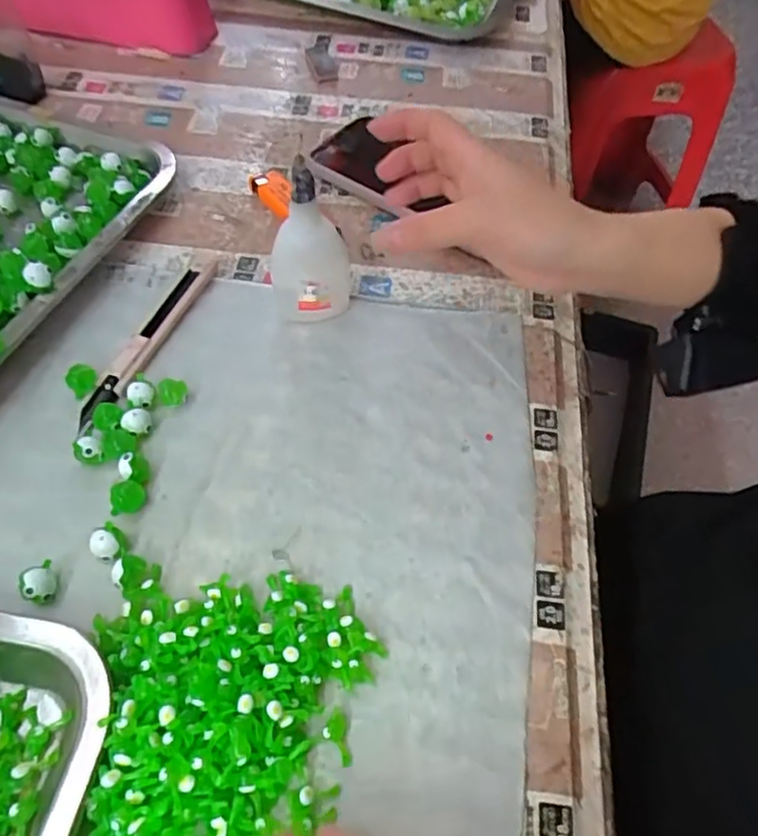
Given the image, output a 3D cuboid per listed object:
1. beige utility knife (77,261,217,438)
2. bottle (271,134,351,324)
[{"bbox_3d":[-0.132,-0.046,0.379,0.016,0.013,0.135,21,56,12],"label":"beige utility knife"},{"bbox_3d":[-0.038,-0.098,0.366,0.044,0.102,0.026,-6,55,-7],"label":"bottle"}]

